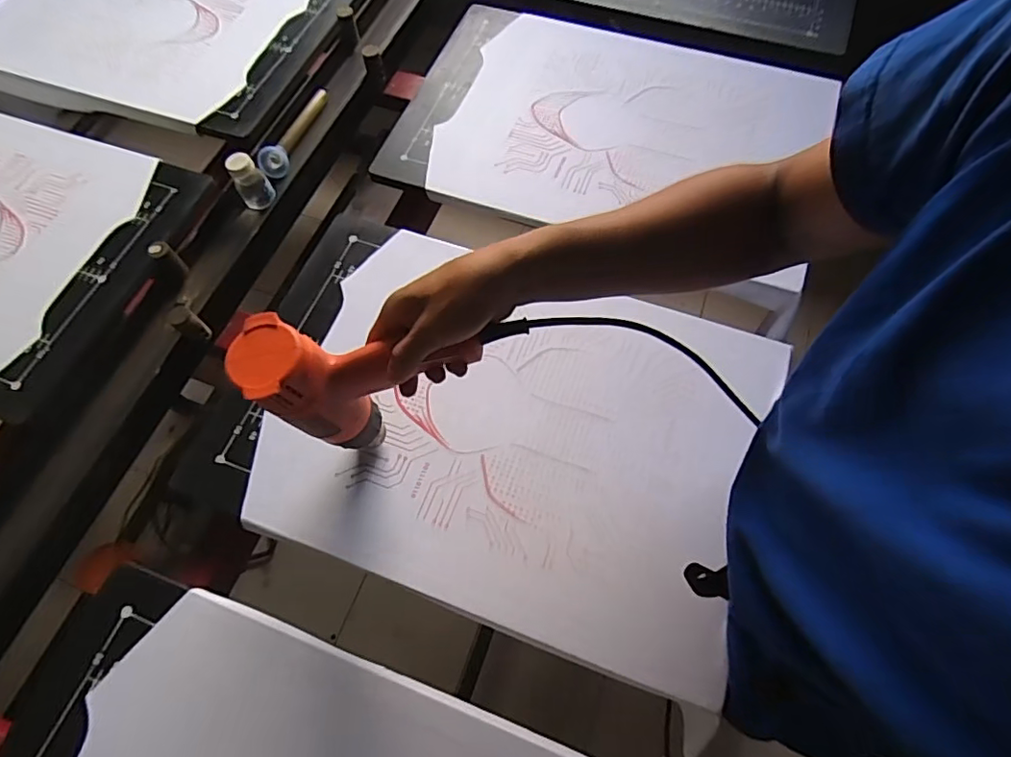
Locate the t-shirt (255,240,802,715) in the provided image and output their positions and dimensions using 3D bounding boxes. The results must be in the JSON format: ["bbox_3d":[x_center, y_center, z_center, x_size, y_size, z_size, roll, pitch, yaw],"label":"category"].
[{"bbox_3d":[0.013,0.048,0.614,0.508,0.044,0.403,19,67,10],"label":"t-shirt"}]

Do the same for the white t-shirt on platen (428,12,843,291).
[{"bbox_3d":[0.182,-0.367,0.795,0.511,0.019,0.405,17,67,9],"label":"white t-shirt on platen"}]

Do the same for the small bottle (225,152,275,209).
[{"bbox_3d":[-0.334,-0.258,0.725,0.047,0.071,0.040,-32,68,-13],"label":"small bottle"}]

